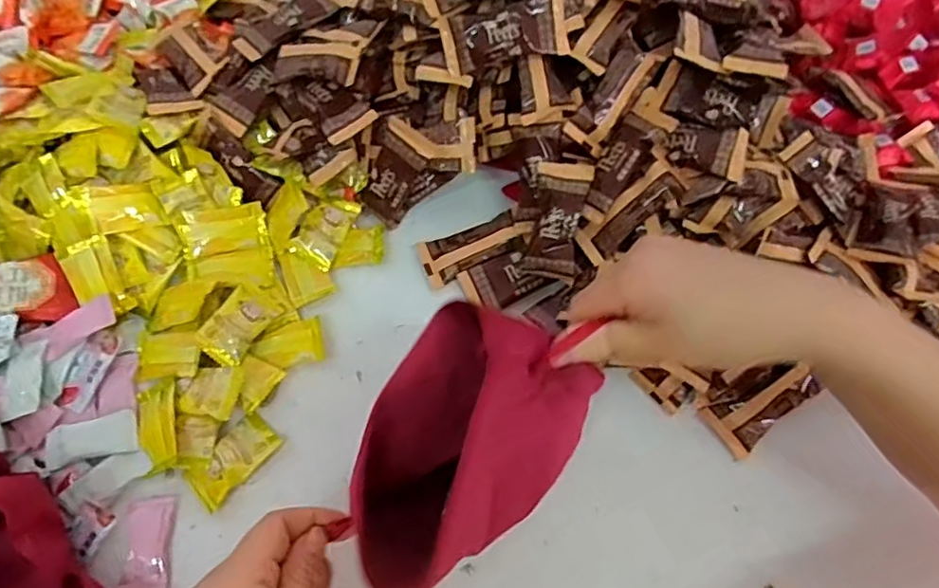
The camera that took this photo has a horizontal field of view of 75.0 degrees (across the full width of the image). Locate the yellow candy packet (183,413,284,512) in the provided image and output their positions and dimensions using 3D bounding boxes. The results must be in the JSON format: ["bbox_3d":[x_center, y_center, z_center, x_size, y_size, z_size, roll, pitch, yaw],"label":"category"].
[{"bbox_3d":[-0.146,0.102,0.377,0.030,0.011,0.055,38,69,17],"label":"yellow candy packet"}]

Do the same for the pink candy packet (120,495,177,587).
[{"bbox_3d":[-0.189,0.147,0.359,0.026,0.004,0.054,-5,64,-3],"label":"pink candy packet"}]

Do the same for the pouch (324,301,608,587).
[{"bbox_3d":[-0.002,0.077,0.303,0.083,0.081,0.139,32,68,15],"label":"pouch"}]

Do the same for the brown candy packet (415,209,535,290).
[{"bbox_3d":[0.003,-0.038,0.438,0.078,0.017,0.037,-23,66,-11],"label":"brown candy packet"}]

